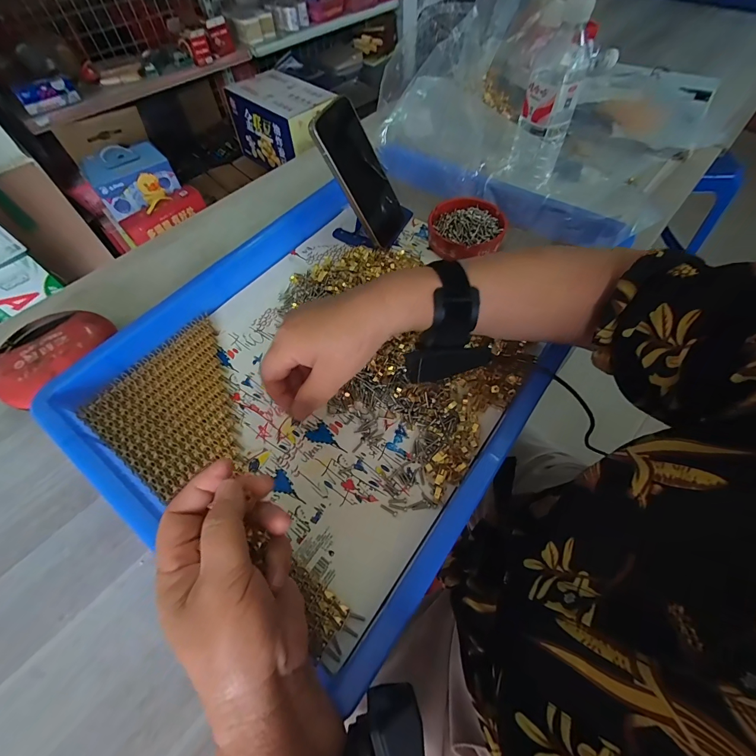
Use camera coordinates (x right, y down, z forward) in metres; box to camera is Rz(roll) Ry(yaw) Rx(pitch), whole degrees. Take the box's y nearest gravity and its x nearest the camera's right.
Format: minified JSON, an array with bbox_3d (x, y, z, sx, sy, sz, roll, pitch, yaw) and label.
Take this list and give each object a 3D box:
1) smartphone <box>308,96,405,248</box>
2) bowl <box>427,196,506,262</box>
[{"bbox_3d":[-0.022,-0.245,0.431,0.017,0.143,0.078,2,54,41],"label":"smartphone"},{"bbox_3d":[0.113,-0.191,0.457,0.093,0.030,0.095,-1,58,1],"label":"bowl"}]

